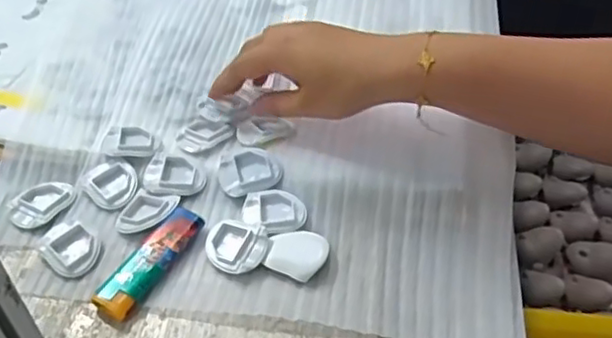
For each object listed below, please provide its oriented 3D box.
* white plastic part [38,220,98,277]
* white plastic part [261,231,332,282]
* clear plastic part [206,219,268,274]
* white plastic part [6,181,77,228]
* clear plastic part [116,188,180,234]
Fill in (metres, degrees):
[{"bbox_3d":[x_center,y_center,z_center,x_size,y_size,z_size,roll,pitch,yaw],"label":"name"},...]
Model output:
[{"bbox_3d":[-0.141,0.047,0.388,0.035,0.009,0.029,31,54,28],"label":"white plastic part"},{"bbox_3d":[-0.005,0.048,0.385,0.034,0.004,0.033,20,50,21],"label":"white plastic part"},{"bbox_3d":[-0.042,0.046,0.386,0.038,0.009,0.032,27,53,26],"label":"clear plastic part"},{"bbox_3d":[-0.171,0.021,0.416,0.034,0.005,0.039,22,51,23],"label":"white plastic part"},{"bbox_3d":[-0.099,0.027,0.405,0.032,0.005,0.033,8,47,10],"label":"clear plastic part"}]

